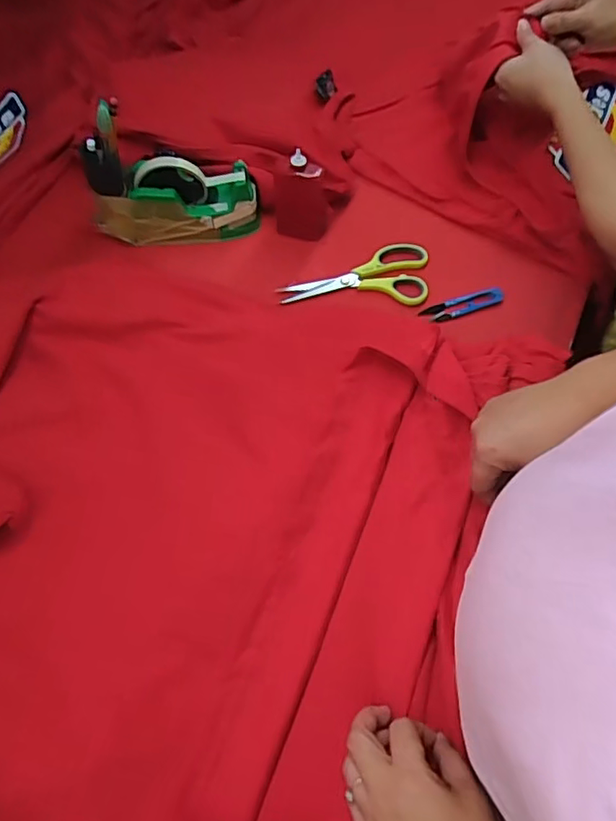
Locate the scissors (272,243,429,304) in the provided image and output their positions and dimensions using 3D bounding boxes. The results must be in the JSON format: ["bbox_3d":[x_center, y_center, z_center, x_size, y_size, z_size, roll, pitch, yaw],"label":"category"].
[{"bbox_3d":[0.056,-0.162,0.648,0.181,0.009,0.082,-5,67,-4],"label":"scissors"}]

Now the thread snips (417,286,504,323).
[{"bbox_3d":[0.183,-0.126,0.638,0.102,0.011,0.024,-19,68,-10],"label":"thread snips"}]

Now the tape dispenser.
[{"bbox_3d":[-0.157,-0.265,0.609,0.193,0.141,0.056,-6,67,-6],"label":"tape dispenser"}]

